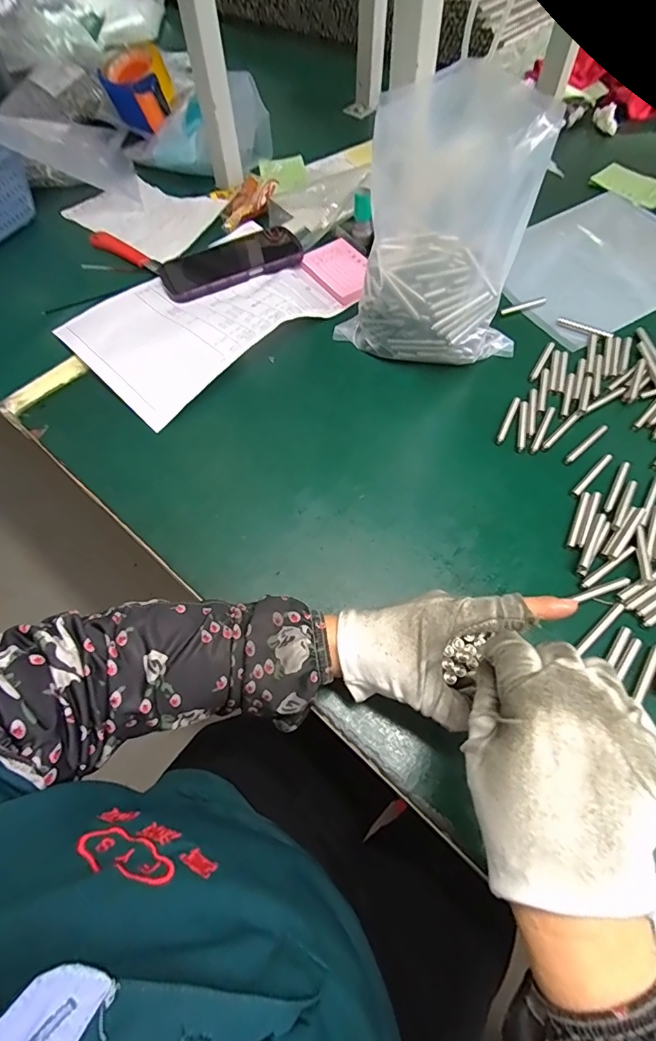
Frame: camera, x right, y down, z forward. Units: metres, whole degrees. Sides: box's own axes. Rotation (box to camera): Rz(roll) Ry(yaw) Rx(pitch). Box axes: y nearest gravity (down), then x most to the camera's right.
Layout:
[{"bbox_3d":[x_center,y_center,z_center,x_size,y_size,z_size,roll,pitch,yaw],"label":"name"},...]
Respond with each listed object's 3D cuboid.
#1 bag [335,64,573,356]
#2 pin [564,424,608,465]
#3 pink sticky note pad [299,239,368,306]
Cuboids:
[{"bbox_3d":[0.097,-0.240,0.412,0.172,0.210,0.080,16,63,11],"label":"bag"},{"bbox_3d":[0.239,-0.071,0.430,0.060,0.004,0.008,-37,66,-17],"label":"pin"},{"bbox_3d":[0.020,-0.302,0.563,0.071,0.007,0.107,-31,64,-14],"label":"pink sticky note pad"}]

